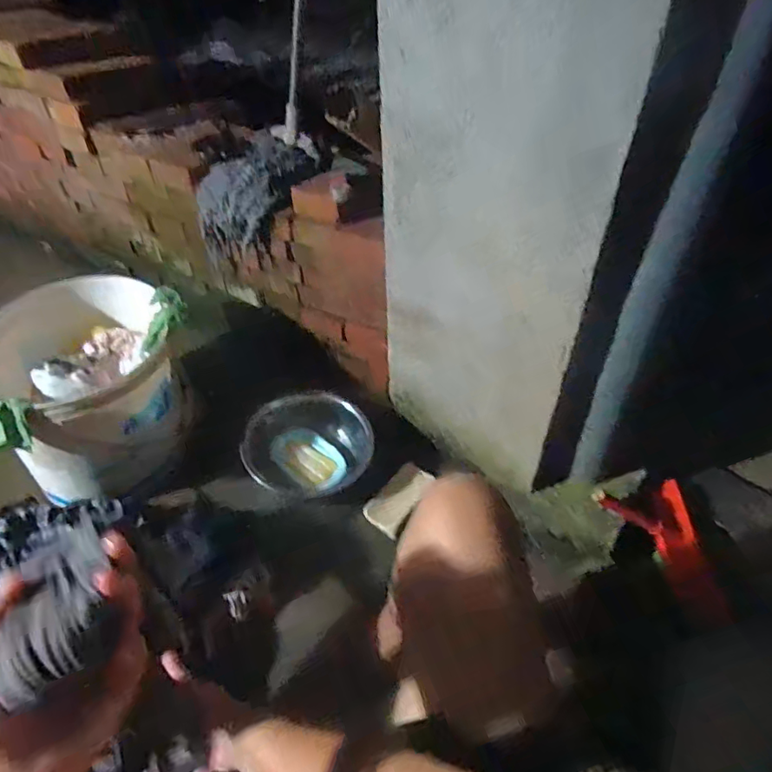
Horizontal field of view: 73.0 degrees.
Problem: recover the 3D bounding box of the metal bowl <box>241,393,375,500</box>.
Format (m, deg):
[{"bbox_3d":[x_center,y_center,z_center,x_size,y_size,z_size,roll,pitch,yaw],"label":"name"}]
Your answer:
[{"bbox_3d":[-0.136,0.113,0.936,0.222,0.100,0.198,-20,46,-19],"label":"metal bowl"}]

